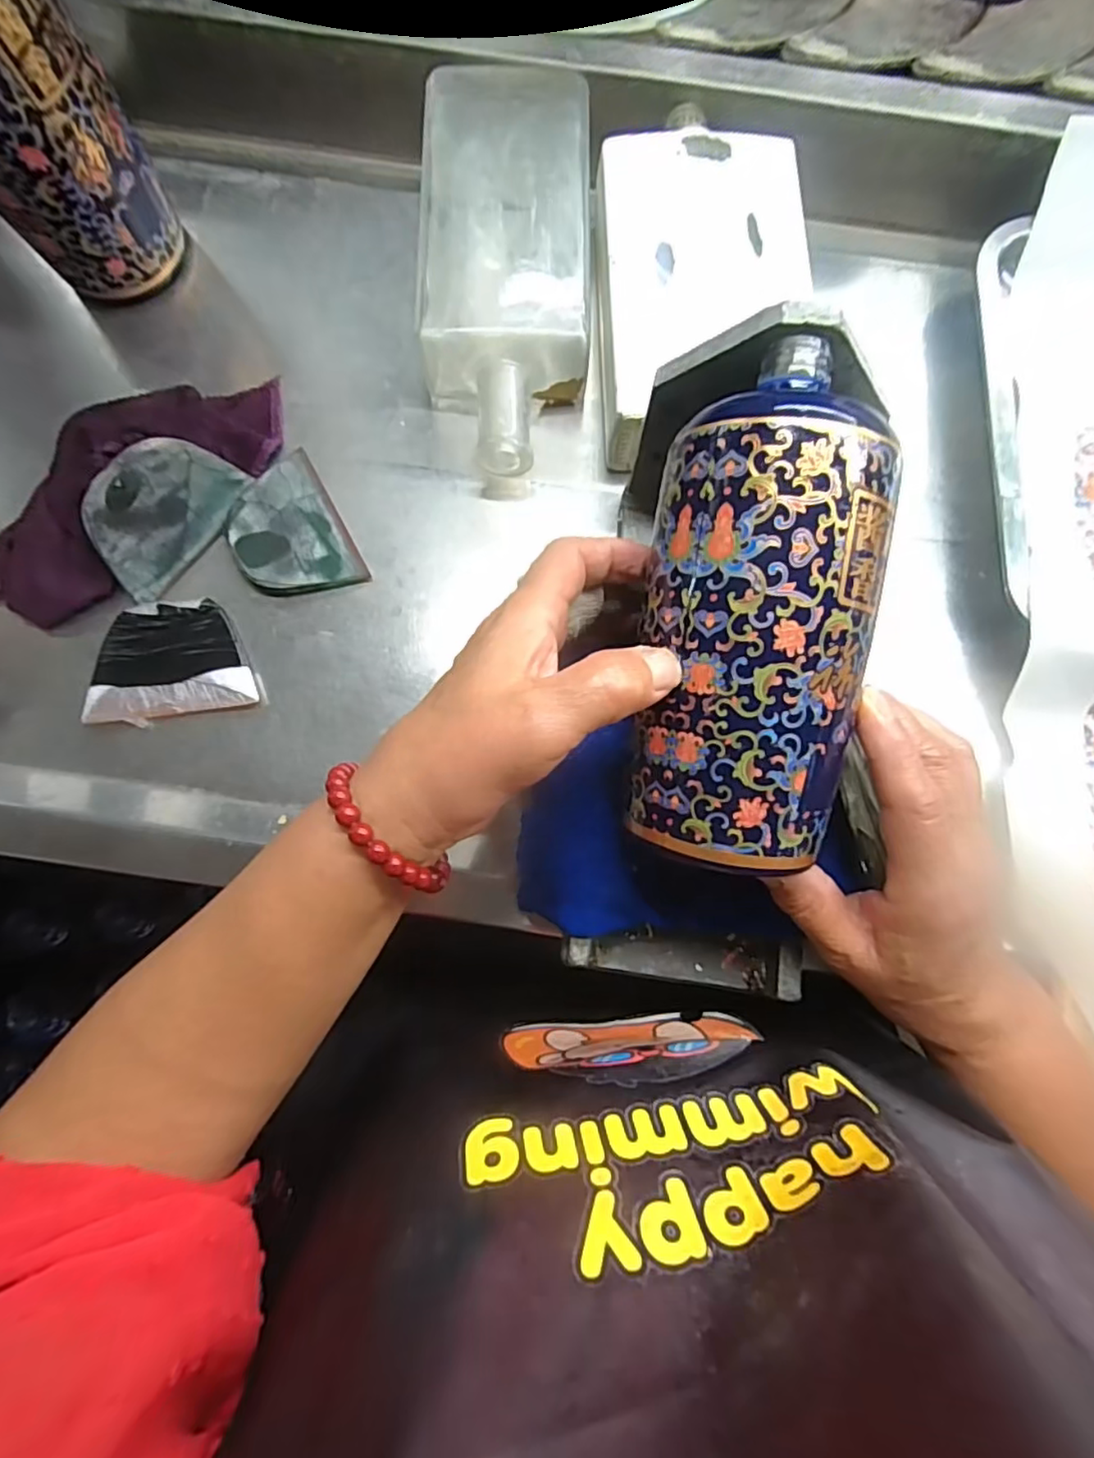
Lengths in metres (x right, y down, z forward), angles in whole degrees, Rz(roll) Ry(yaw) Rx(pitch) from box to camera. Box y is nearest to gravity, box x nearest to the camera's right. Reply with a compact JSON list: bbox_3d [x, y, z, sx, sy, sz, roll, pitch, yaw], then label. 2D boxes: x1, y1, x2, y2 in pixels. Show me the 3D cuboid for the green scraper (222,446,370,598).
[{"bbox_3d":[-0.140,-0.106,0.343,0.057,0.010,0.081,-27,85,-4],"label":"green scraper"}]

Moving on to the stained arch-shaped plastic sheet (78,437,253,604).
[{"bbox_3d":[-0.205,-0.116,0.332,0.054,0.004,0.085,42,85,-24],"label":"stained arch-shaped plastic sheet"}]

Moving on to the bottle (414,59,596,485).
[{"bbox_3d":[-0.022,-0.250,0.349,0.088,0.044,0.227,0,84,-1],"label":"bottle"}]

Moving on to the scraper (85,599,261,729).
[{"bbox_3d":[-0.198,-0.035,0.331,0.081,0.010,0.060,-12,85,-2],"label":"scraper"}]

